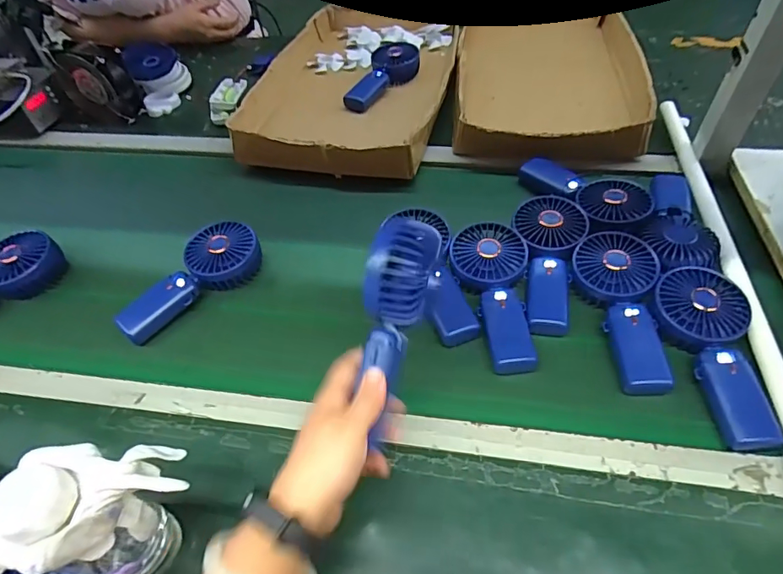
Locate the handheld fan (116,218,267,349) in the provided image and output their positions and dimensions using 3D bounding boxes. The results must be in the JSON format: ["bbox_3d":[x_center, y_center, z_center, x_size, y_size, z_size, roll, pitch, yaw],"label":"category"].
[{"bbox_3d":[-0.244,-0.011,0.570,0.078,0.047,0.180,34,59,28],"label":"handheld fan"}]

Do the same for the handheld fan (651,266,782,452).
[{"bbox_3d":[0.318,0.065,0.463,0.085,0.030,0.180,-3,61,1],"label":"handheld fan"}]

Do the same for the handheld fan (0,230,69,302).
[{"bbox_3d":[-0.491,0.005,0.575,0.077,0.046,0.183,21,53,20],"label":"handheld fan"}]

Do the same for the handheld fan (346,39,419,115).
[{"bbox_3d":[-0.020,-0.375,0.852,0.076,0.049,0.171,26,68,23],"label":"handheld fan"}]

